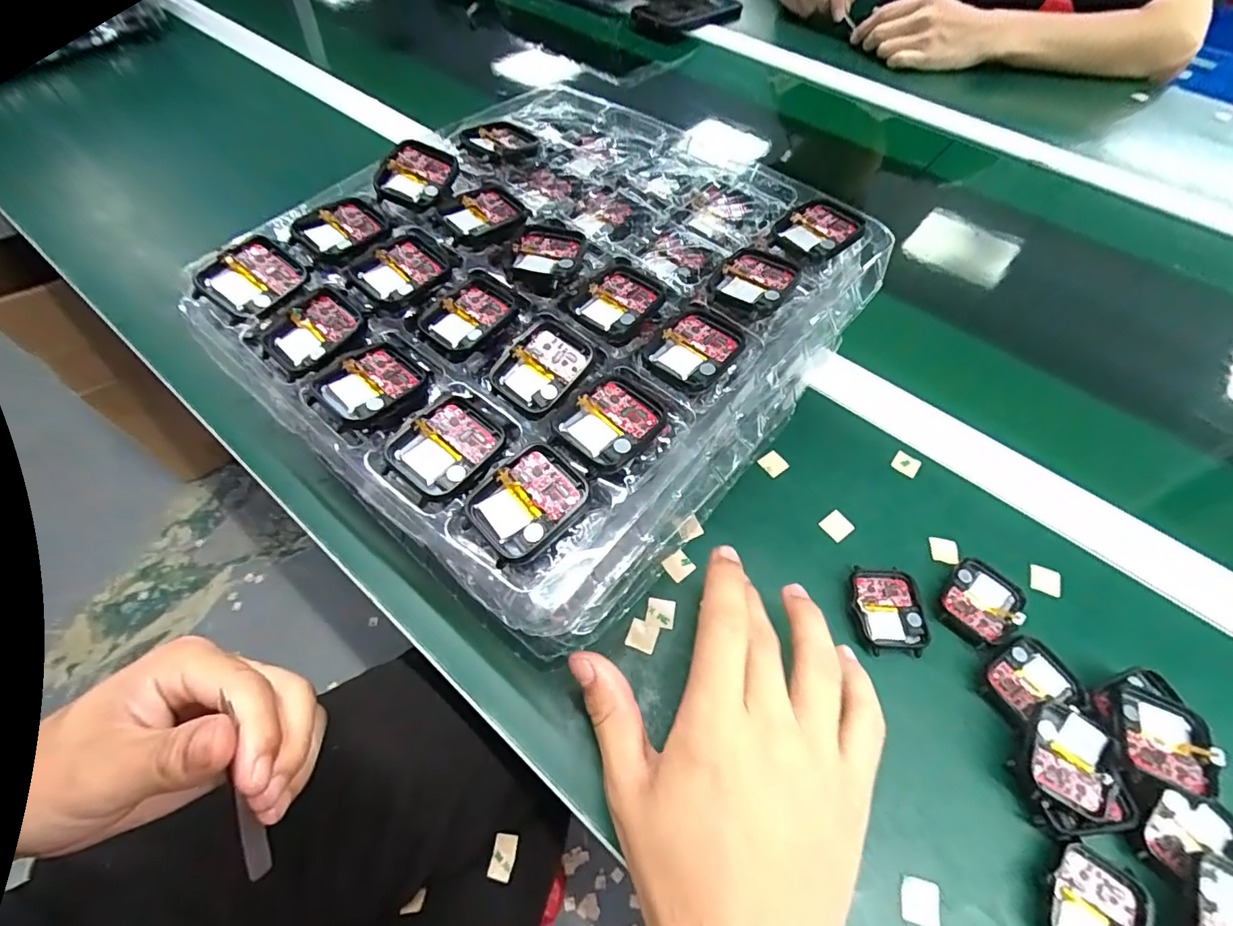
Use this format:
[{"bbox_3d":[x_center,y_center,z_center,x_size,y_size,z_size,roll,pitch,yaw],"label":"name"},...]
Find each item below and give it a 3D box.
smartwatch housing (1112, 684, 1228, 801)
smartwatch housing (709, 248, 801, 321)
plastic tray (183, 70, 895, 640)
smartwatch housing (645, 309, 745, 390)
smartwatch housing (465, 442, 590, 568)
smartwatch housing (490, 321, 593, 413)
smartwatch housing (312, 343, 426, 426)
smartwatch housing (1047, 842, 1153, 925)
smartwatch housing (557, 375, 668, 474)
[{"bbox_3d":[0.254,0.127,0.241,0.036,0.006,0.042,17,54,14],"label":"smartwatch housing"},{"bbox_3d":[0.070,-0.090,0.268,0.037,0.012,0.046,34,63,18],"label":"smartwatch housing"},{"bbox_3d":[-0.033,-0.079,0.320,0.265,0.118,0.300,37,64,19],"label":"plastic tray"},{"bbox_3d":[0.037,-0.053,0.250,0.036,0.009,0.044,34,63,18],"label":"smartwatch housing"},{"bbox_3d":[-0.034,0.015,0.205,0.044,0.009,0.036,-36,66,-22],"label":"smartwatch housing"},{"bbox_3d":[-0.034,-0.045,0.243,0.037,0.012,0.040,38,64,19],"label":"smartwatch housing"},{"bbox_3d":[-0.111,-0.036,0.238,0.037,0.007,0.042,41,65,21],"label":"smartwatch housing"},{"bbox_3d":[0.204,0.193,0.225,0.038,0.011,0.046,31,62,16],"label":"smartwatch housing"},{"bbox_3d":[-0.001,-0.017,0.224,0.044,0.005,0.038,-37,66,-22],"label":"smartwatch housing"}]

